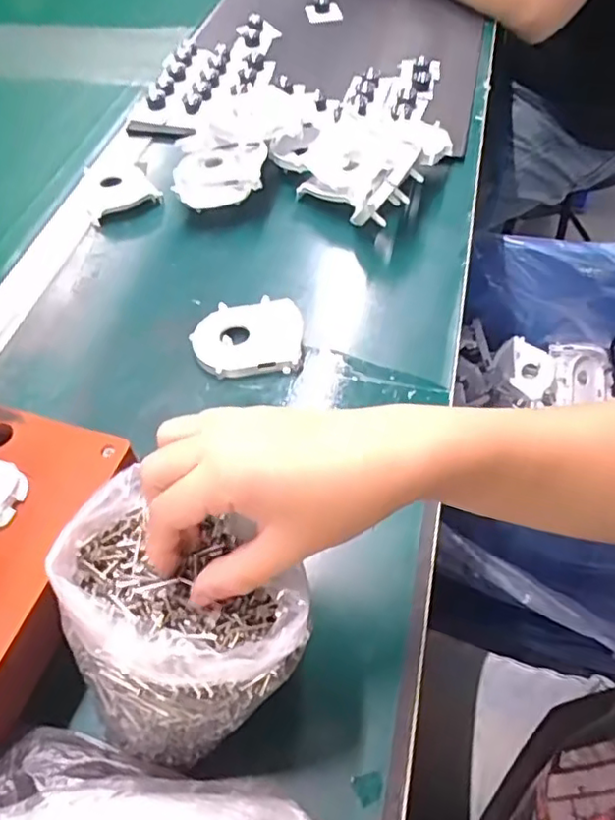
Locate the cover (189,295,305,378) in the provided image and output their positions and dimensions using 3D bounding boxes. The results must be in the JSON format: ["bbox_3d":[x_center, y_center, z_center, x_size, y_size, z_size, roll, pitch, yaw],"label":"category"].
[{"bbox_3d":[-0.045,-0.055,0.479,0.083,0.022,0.062,-2,52,1],"label":"cover"}]

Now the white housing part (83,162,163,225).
[{"bbox_3d":[-0.187,-0.216,0.615,0.067,0.019,0.079,-24,55,-15],"label":"white housing part"}]

